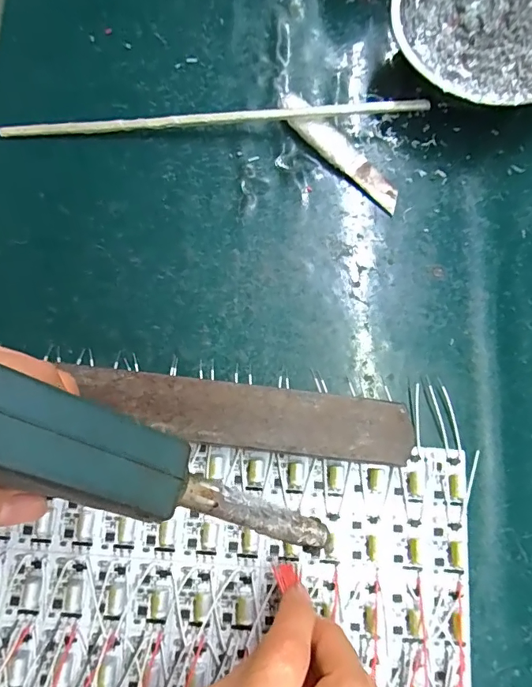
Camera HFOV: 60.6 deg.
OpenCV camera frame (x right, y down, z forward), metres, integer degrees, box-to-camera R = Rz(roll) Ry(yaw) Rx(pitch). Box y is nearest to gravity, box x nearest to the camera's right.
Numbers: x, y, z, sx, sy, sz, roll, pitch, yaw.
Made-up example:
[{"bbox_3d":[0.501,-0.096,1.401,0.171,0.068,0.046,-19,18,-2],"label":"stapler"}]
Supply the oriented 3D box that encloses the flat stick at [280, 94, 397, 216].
[{"bbox_3d":[0.048,-0.124,0.296,0.099,0.004,0.019,43,78,1],"label":"flat stick"}]

